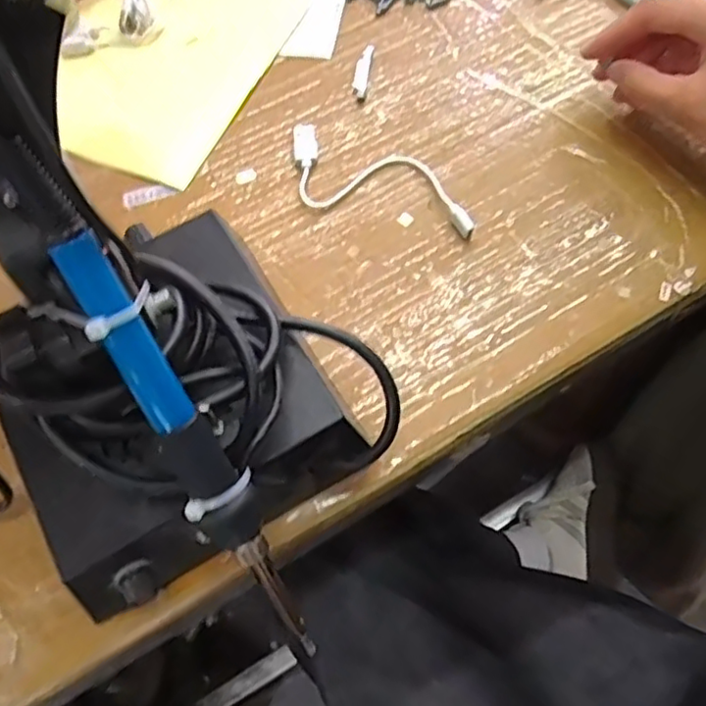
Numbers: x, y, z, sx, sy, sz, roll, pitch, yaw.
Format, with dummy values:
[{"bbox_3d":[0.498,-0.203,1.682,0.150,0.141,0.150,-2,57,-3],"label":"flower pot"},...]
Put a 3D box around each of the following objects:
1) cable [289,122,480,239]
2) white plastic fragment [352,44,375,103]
[{"bbox_3d":[0.013,-0.098,0.362,0.124,0.012,0.053,22,67,14],"label":"cable"},{"bbox_3d":[0.006,-0.180,0.407,0.010,0.009,0.042,7,64,7],"label":"white plastic fragment"}]

